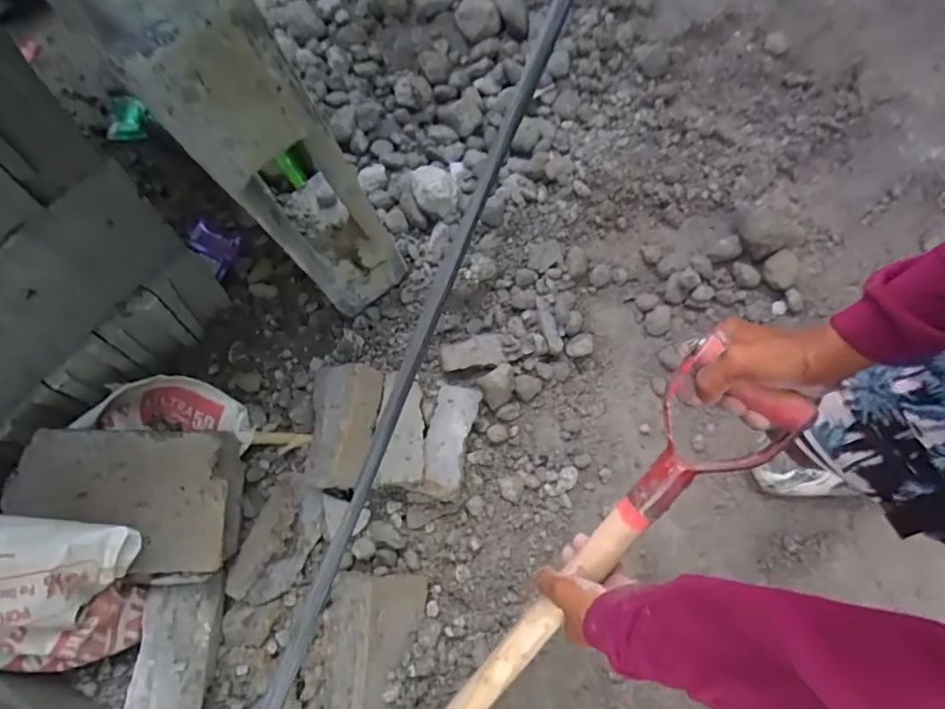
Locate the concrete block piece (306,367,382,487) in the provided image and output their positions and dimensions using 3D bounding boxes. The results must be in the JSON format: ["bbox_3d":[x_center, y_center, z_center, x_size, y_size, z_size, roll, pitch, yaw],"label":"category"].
[{"bbox_3d":[-0.210,0.120,0.908,0.103,0.098,0.208,12,61,-27],"label":"concrete block piece"}]

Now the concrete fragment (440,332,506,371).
[{"bbox_3d":[-0.001,-0.004,1.008,0.119,0.025,0.052,-11,67,-17],"label":"concrete fragment"}]

